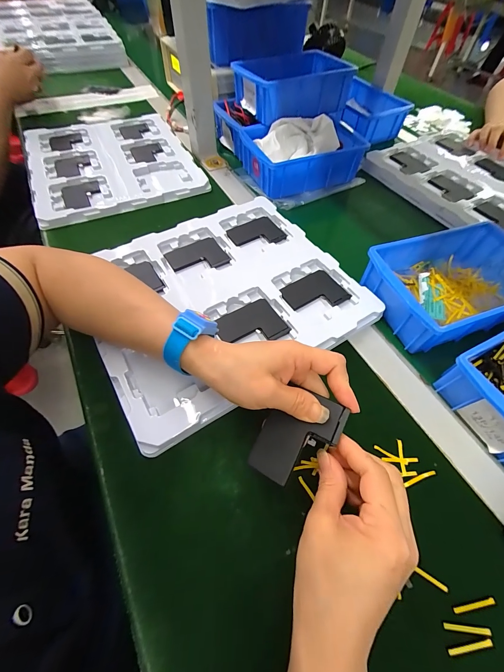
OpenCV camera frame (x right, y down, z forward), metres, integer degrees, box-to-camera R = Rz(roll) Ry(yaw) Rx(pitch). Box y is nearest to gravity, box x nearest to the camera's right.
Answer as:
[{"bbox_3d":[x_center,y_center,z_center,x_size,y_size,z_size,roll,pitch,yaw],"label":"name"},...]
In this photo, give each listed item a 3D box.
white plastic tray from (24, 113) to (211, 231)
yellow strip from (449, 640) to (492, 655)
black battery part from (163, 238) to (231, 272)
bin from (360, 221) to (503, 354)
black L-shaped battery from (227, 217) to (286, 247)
[{"bbox_3d":[-0.266,-0.341,0.540,0.278,0.035,0.323,-22,61,-15],"label":"white plastic tray"},{"bbox_3d":[0.161,0.228,0.206,0.034,0.004,0.004,-6,58,-6],"label":"yellow strip"},{"bbox_3d":[-0.078,-0.113,0.402,0.078,0.009,0.062,-26,62,-17],"label":"black battery part"},{"bbox_3d":[0.259,-0.065,0.366,0.203,0.071,0.131,-15,60,-12],"label":"bin"},{"bbox_3d":[0.005,-0.157,0.435,0.078,0.011,0.064,-30,63,-19],"label":"black L-shaped battery"}]

